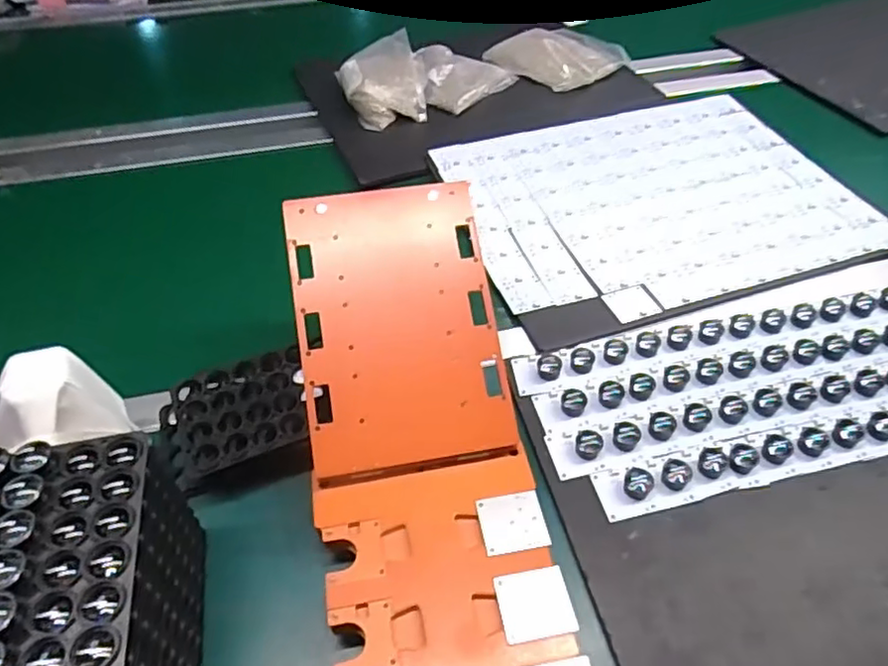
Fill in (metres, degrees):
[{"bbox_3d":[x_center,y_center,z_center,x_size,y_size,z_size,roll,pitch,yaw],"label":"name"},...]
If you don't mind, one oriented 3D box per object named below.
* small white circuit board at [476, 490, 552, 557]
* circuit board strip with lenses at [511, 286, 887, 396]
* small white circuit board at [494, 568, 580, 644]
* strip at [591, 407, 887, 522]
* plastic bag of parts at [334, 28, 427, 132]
[{"bbox_3d":[0.051,0.140,0.476,0.048,0.004,0.045,-7,49,-5],"label":"small white circuit board"},{"bbox_3d":[0.297,-0.004,0.631,0.466,0.018,0.049,-10,49,-8],"label":"circuit board strip with lenses"},{"bbox_3d":[0.062,0.185,0.436,0.048,0.004,0.045,-8,49,-6],"label":"small white circuit board"},{"bbox_3d":[0.345,0.090,0.544,0.447,0.019,0.043,-10,49,-8],"label":"strip"},{"bbox_3d":[-0.091,-0.370,0.939,0.118,0.051,0.171,-13,49,-10],"label":"plastic bag of parts"}]

